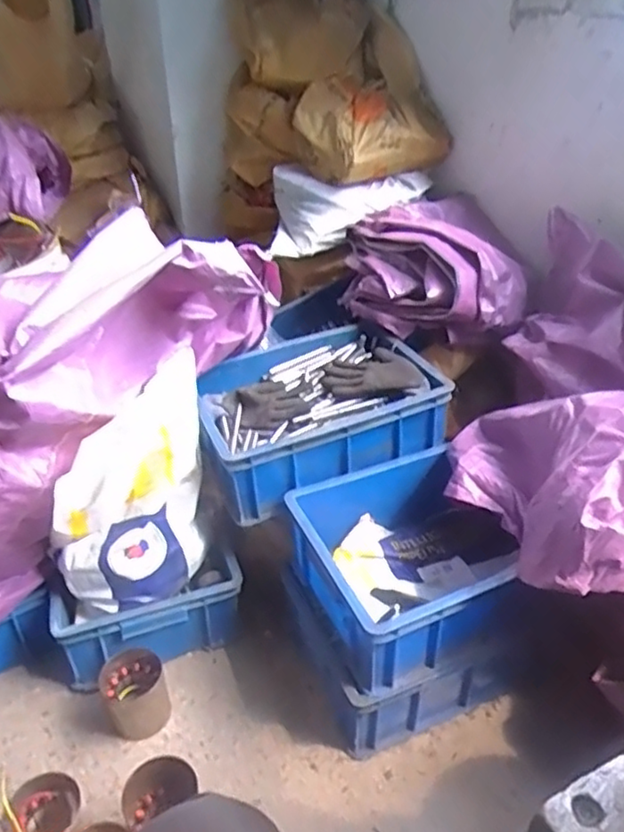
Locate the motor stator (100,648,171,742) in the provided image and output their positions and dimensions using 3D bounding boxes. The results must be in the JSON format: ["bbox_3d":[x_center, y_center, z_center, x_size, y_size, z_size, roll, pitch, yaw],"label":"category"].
[{"bbox_3d":[-0.270,0.431,0.994,0.093,0.089,0.104,-21,39,-28],"label":"motor stator"}]

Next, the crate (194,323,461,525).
[{"bbox_3d":[-0.008,-0.018,1.143,0.391,0.142,0.305,-13,36,-18],"label":"crate"}]

